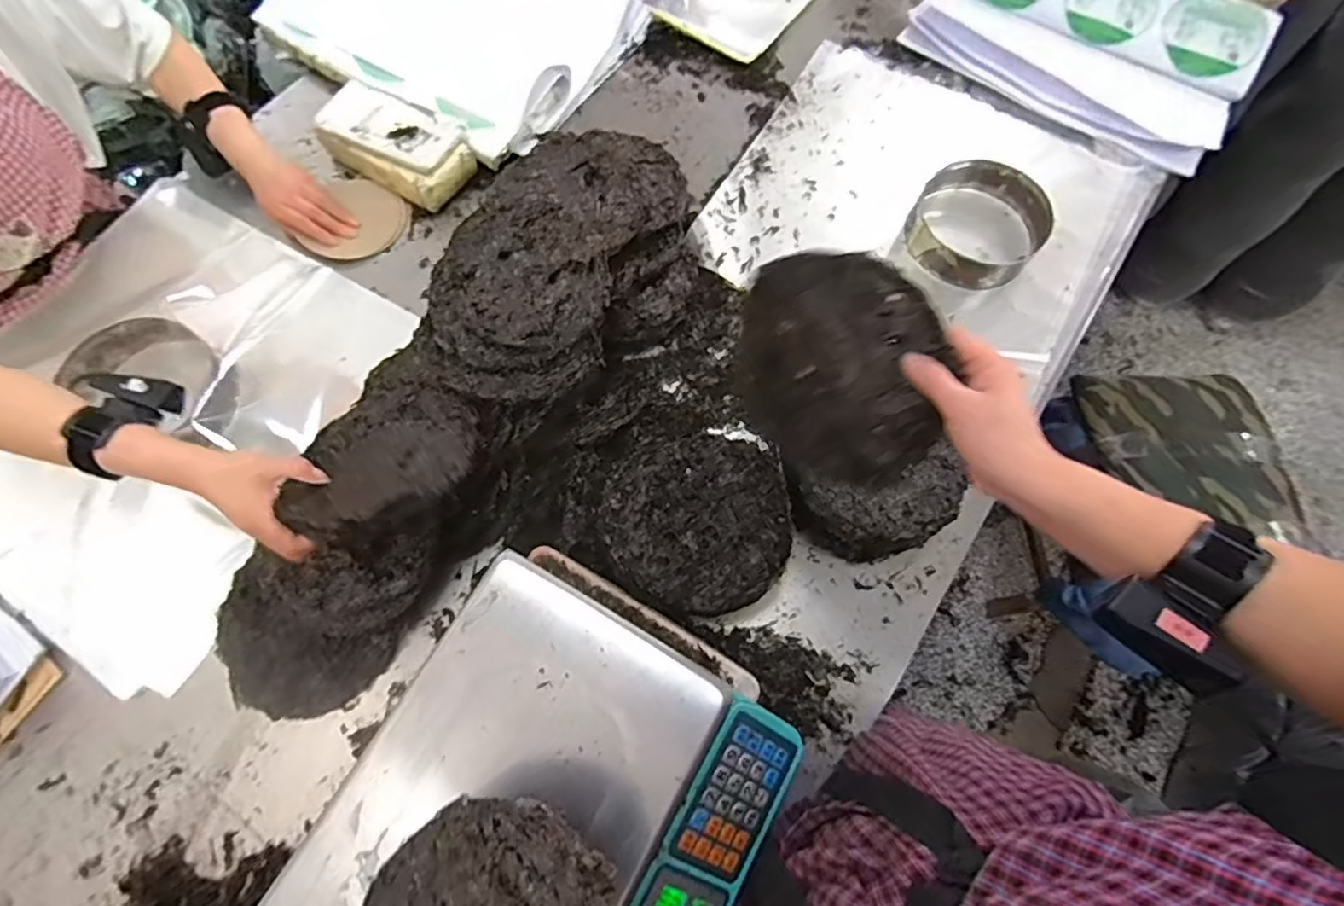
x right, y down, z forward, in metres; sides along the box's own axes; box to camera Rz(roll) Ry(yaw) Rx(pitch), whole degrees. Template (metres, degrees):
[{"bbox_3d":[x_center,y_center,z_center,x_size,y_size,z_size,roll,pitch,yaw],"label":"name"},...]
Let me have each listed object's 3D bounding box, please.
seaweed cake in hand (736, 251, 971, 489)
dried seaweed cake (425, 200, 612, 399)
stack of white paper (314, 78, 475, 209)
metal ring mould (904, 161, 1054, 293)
[{"bbox_3d":[0.125,-0.068,0.494,0.025,0.181,0.184,-28,38,-35],"label":"seaweed cake in hand"},{"bbox_3d":[-0.180,-0.174,0.668,0.200,0.058,0.218,0,70,-1],"label":"dried seaweed cake"},{"bbox_3d":[-0.385,-0.435,0.851,0.205,0.072,0.117,29,72,9],"label":"stack of white paper"},{"bbox_3d":[0.419,-0.313,0.826,0.171,0.061,0.177,35,73,11],"label":"metal ring mould"}]

